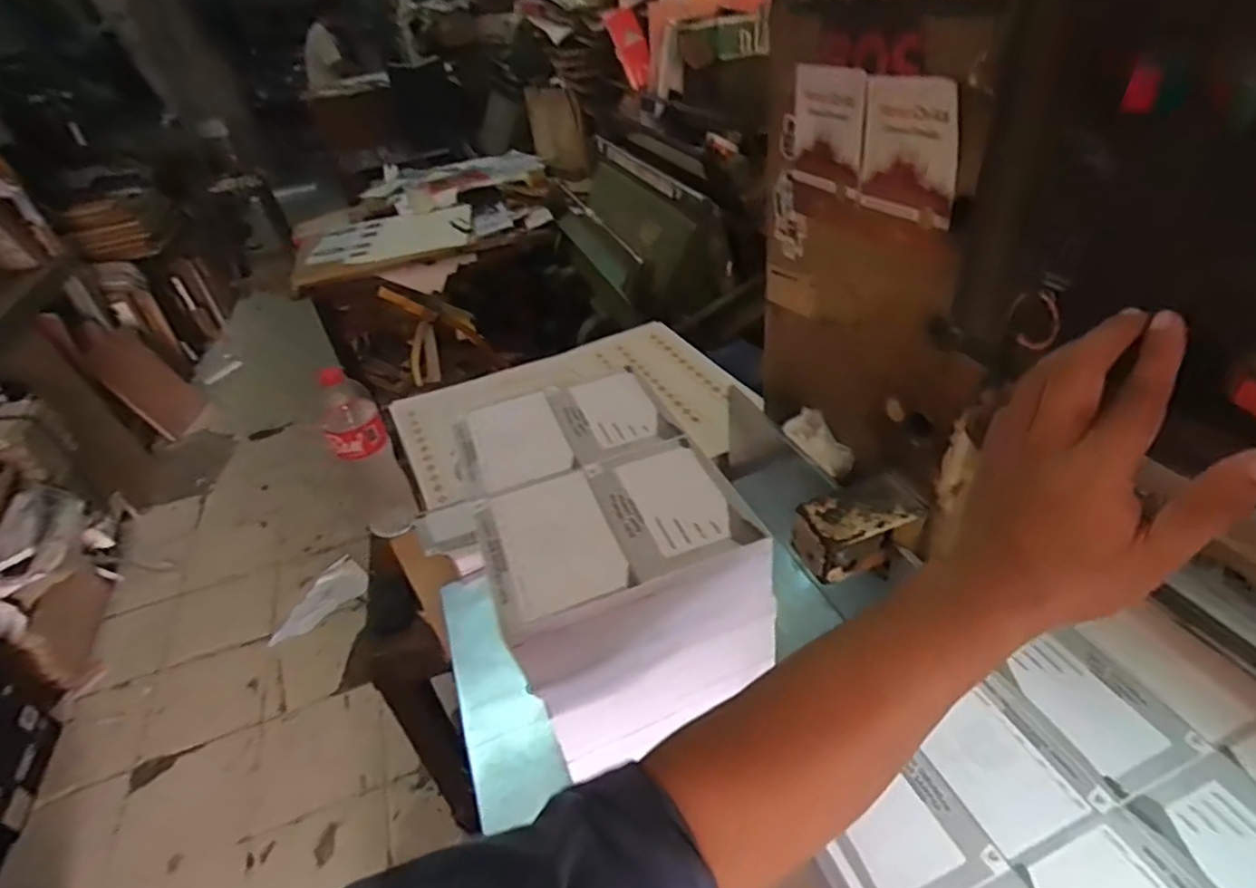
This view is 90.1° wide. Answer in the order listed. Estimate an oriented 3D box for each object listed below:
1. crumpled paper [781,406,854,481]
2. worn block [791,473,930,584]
[{"bbox_3d":[0.212,0.000,0.688,0.039,0.024,0.091,-20,55,-17],"label":"crumpled paper"},{"bbox_3d":[0.217,0.078,0.597,0.114,0.057,0.066,-17,38,-13],"label":"worn block"}]

